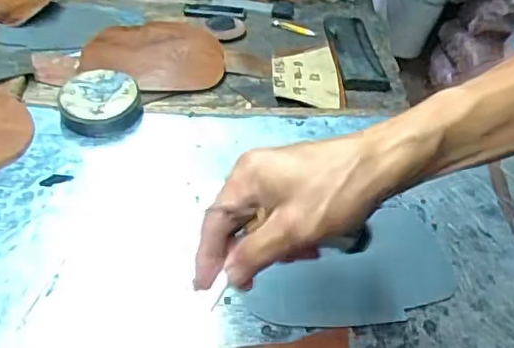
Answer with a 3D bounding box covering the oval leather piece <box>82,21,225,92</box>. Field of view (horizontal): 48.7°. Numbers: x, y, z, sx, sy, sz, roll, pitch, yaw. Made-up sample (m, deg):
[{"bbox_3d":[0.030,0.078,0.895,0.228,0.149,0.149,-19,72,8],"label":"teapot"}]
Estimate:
[{"bbox_3d":[-0.121,-0.142,0.659,0.160,0.024,0.115,4,44,1],"label":"oval leather piece"}]

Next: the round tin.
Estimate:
[{"bbox_3d":[-0.155,-0.070,0.563,0.076,0.036,0.067,-9,45,-13],"label":"round tin"}]

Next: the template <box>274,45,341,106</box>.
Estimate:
[{"bbox_3d":[0.055,-0.115,0.652,0.072,0.013,0.112,1,44,-2],"label":"template"}]

